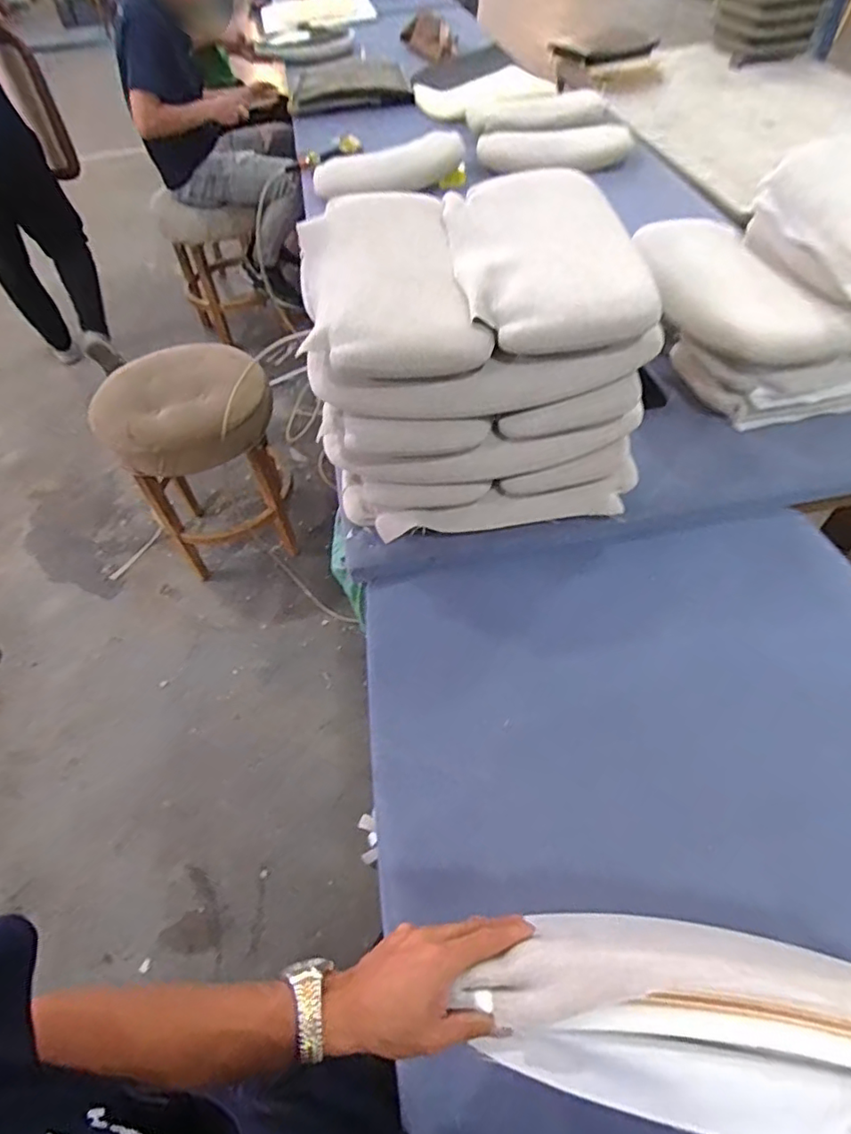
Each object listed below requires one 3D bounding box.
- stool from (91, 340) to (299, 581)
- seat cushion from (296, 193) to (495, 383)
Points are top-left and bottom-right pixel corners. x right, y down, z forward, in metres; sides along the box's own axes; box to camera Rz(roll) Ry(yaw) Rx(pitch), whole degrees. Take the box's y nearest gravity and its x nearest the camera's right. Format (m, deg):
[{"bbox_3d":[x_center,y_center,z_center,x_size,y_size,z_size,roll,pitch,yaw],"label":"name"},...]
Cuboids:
[{"bbox_3d":[-0.634,-0.306,1.705,0.407,0.629,0.438,-2,53,3],"label":"stool"},{"bbox_3d":[-0.060,-0.390,0.765,0.210,0.061,0.418,-10,53,-3],"label":"seat cushion"}]

